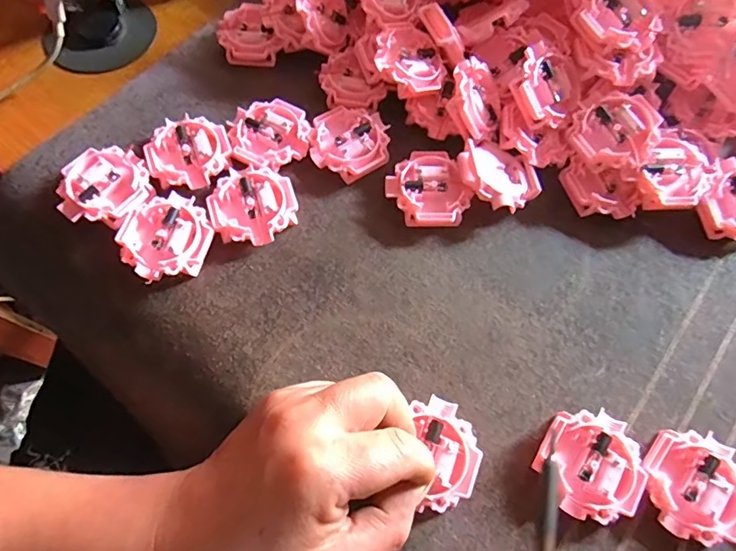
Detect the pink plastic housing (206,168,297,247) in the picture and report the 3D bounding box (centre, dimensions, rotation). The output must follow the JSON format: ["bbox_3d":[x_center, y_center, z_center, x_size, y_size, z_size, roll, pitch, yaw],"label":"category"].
[{"bbox_3d":[-0.072,-0.043,0.304,0.052,0.015,0.052,1,67,-2],"label":"pink plastic housing"}]

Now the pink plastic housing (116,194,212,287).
[{"bbox_3d":[-0.122,-0.023,0.292,0.049,0.016,0.052,-38,74,-16],"label":"pink plastic housing"}]

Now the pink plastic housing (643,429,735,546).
[{"bbox_3d":[0.171,0.110,0.253,0.050,0.016,0.051,1,67,-2],"label":"pink plastic housing"}]

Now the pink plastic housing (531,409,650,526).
[{"bbox_3d":[0.118,0.100,0.254,0.052,0.015,0.054,29,69,9],"label":"pink plastic housing"}]

